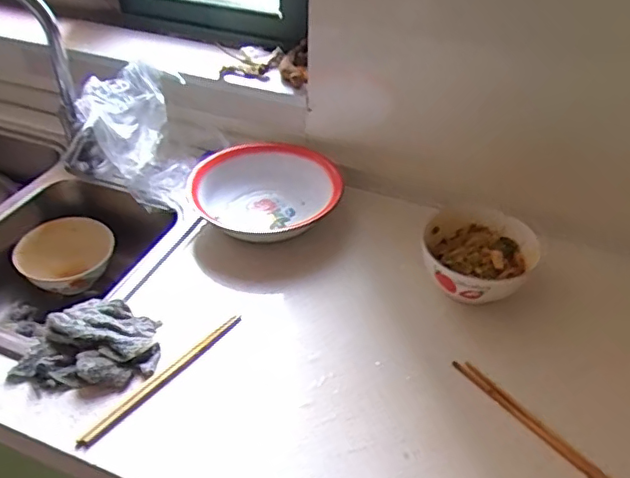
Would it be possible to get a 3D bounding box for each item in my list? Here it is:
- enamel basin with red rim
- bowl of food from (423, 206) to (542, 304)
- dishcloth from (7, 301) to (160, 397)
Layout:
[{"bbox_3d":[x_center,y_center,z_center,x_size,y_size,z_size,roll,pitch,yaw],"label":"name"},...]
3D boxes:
[{"bbox_3d":[-0.078,-0.072,0.952,0.219,0.072,0.224,1,40,-1],"label":"enamel basin with red rim"},{"bbox_3d":[0.218,0.023,0.819,0.145,0.053,0.158,1,40,-1],"label":"bowl of food"},{"bbox_3d":[-0.277,0.124,0.734,0.164,0.047,0.128,-3,40,-5],"label":"dishcloth"}]

